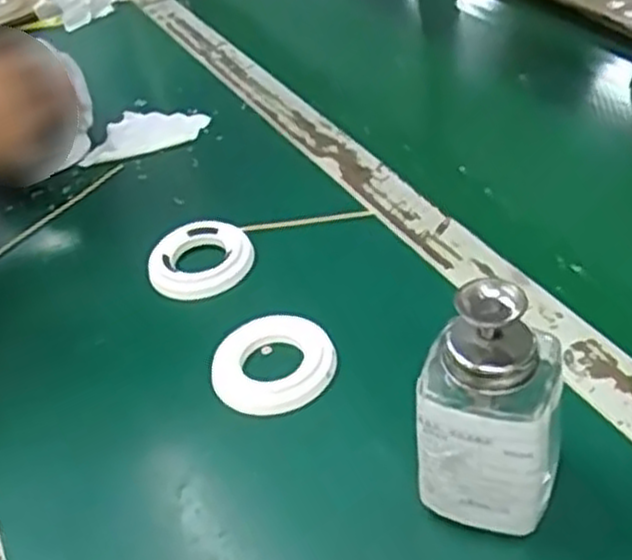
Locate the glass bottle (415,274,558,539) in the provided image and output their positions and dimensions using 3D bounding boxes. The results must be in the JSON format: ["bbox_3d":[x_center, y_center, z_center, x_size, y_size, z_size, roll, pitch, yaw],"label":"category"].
[{"bbox_3d":[0.075,0.054,0.352,0.057,0.113,0.055,4,42,16],"label":"glass bottle"}]

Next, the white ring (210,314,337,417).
[{"bbox_3d":[-0.026,0.048,0.467,0.069,0.016,0.065,-6,40,5],"label":"white ring"}]

